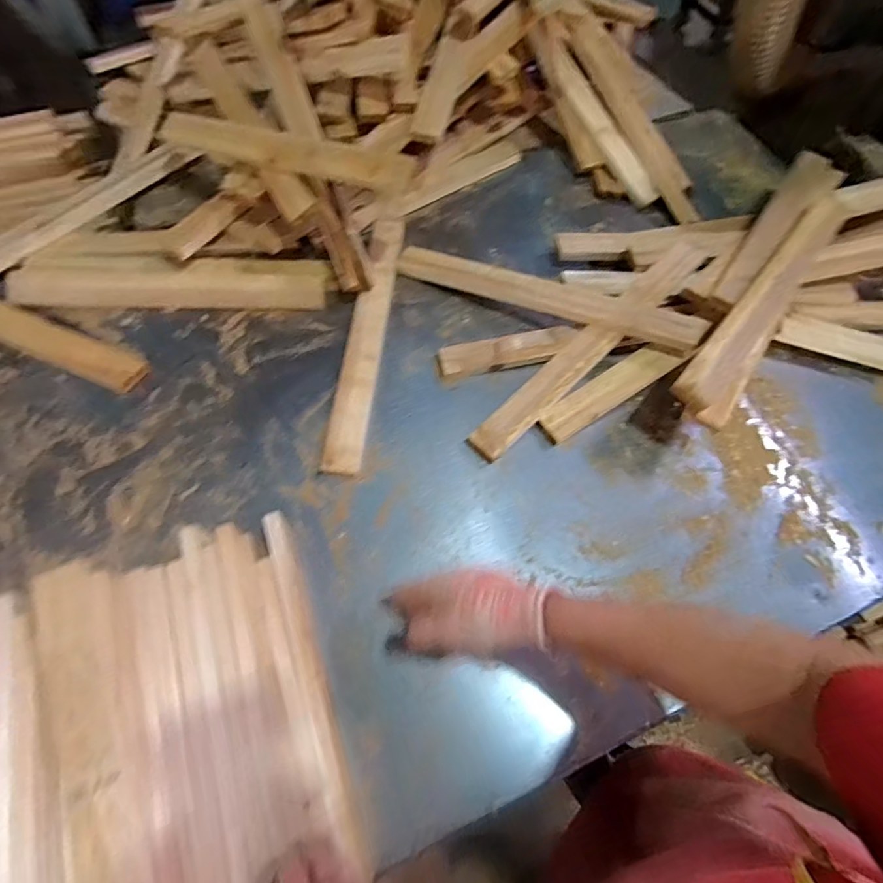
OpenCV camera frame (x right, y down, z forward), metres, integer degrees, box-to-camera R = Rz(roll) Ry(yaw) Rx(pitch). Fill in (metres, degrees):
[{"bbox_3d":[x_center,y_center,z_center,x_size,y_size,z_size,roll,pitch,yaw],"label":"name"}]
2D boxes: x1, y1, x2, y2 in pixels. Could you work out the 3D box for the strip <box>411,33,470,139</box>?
[{"bbox_3d":[0.002,-0.614,0.821,0.055,0.007,0.232,14,73,3],"label":"strip"}]

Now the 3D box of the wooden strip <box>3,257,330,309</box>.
[{"bbox_3d":[-0.433,-0.256,0.769,0.482,0.030,0.082,-1,63,-4],"label":"wooden strip"}]

